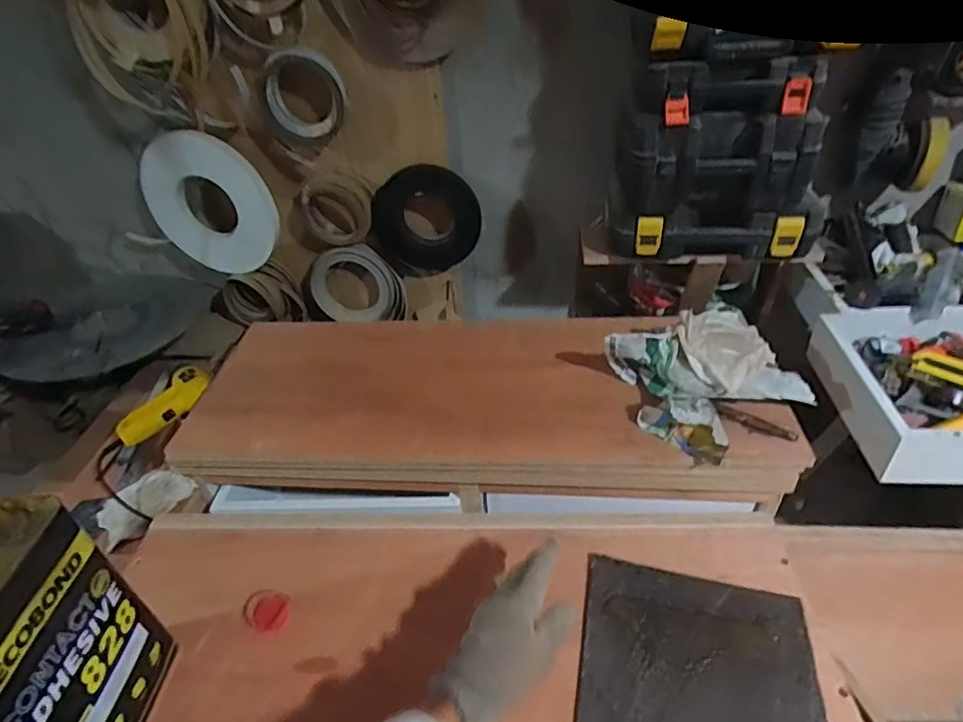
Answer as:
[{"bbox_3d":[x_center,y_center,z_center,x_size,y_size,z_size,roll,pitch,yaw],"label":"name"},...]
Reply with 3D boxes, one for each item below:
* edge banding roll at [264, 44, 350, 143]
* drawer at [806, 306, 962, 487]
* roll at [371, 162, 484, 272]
[{"bbox_3d":[-0.398,-0.581,1.236,0.186,0.194,0.047,-10,55,32],"label":"edge banding roll"},{"bbox_3d":[0.860,0.046,0.986,0.405,0.098,0.375,0,38,7],"label":"drawer"},{"bbox_3d":[-0.135,-0.352,1.405,0.262,0.269,0.066,5,39,13],"label":"roll"}]

